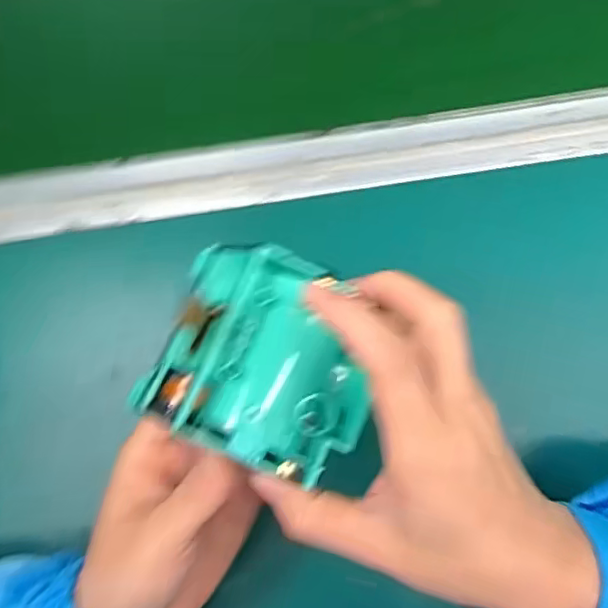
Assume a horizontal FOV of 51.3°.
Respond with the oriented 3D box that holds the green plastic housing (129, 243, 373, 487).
[{"bbox_3d":[-0.014,0.021,0.239,0.083,0.028,0.074,24,83,6],"label":"green plastic housing"}]

